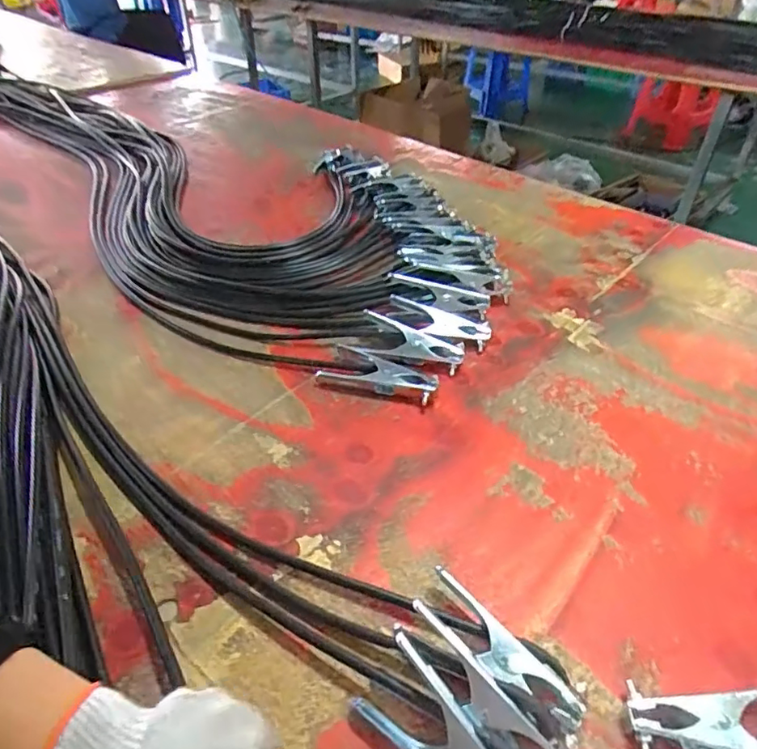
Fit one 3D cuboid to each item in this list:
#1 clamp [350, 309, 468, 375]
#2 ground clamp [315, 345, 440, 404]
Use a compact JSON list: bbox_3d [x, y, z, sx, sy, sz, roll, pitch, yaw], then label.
[{"bbox_3d":[0.034,-0.035,0.684,0.139,0.024,0.069,19,44,21],"label":"clamp"},{"bbox_3d":[0.003,-0.001,0.653,0.137,0.023,0.057,19,44,21],"label":"ground clamp"}]

